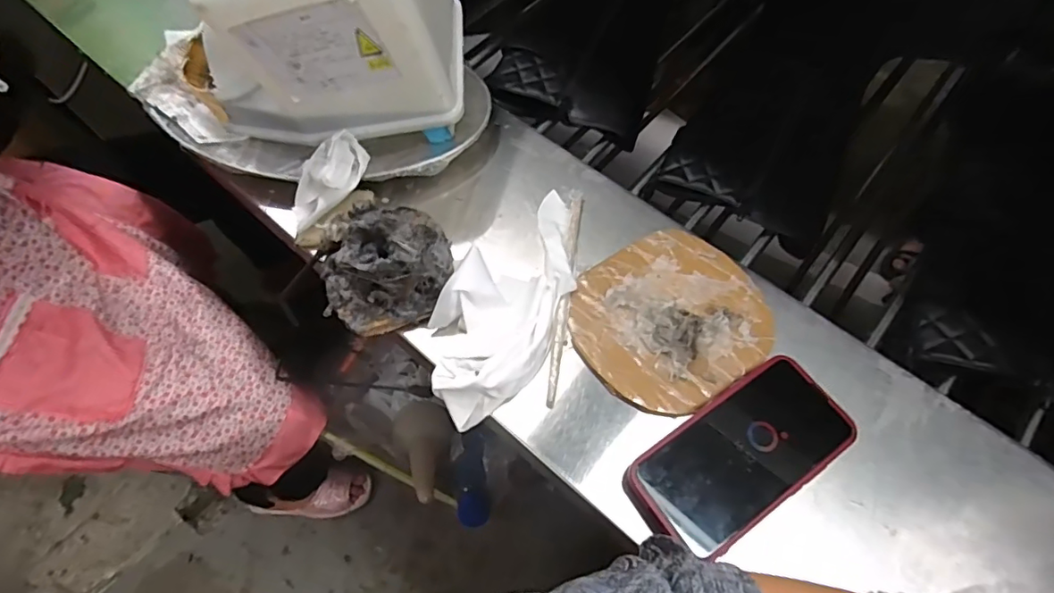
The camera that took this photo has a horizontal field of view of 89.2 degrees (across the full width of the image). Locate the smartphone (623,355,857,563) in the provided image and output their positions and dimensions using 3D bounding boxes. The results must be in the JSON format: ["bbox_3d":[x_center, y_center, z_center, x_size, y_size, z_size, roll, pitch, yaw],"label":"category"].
[{"bbox_3d":[0.154,0.112,0.381,0.163,0.015,0.081,-31,69,-17],"label":"smartphone"}]

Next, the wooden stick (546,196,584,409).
[{"bbox_3d":[0.033,-0.005,0.447,0.010,0.012,0.195,6,65,6],"label":"wooden stick"}]

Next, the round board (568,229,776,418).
[{"bbox_3d":[0.115,0.014,0.431,0.153,0.019,0.139,-34,67,-12],"label":"round board"}]

